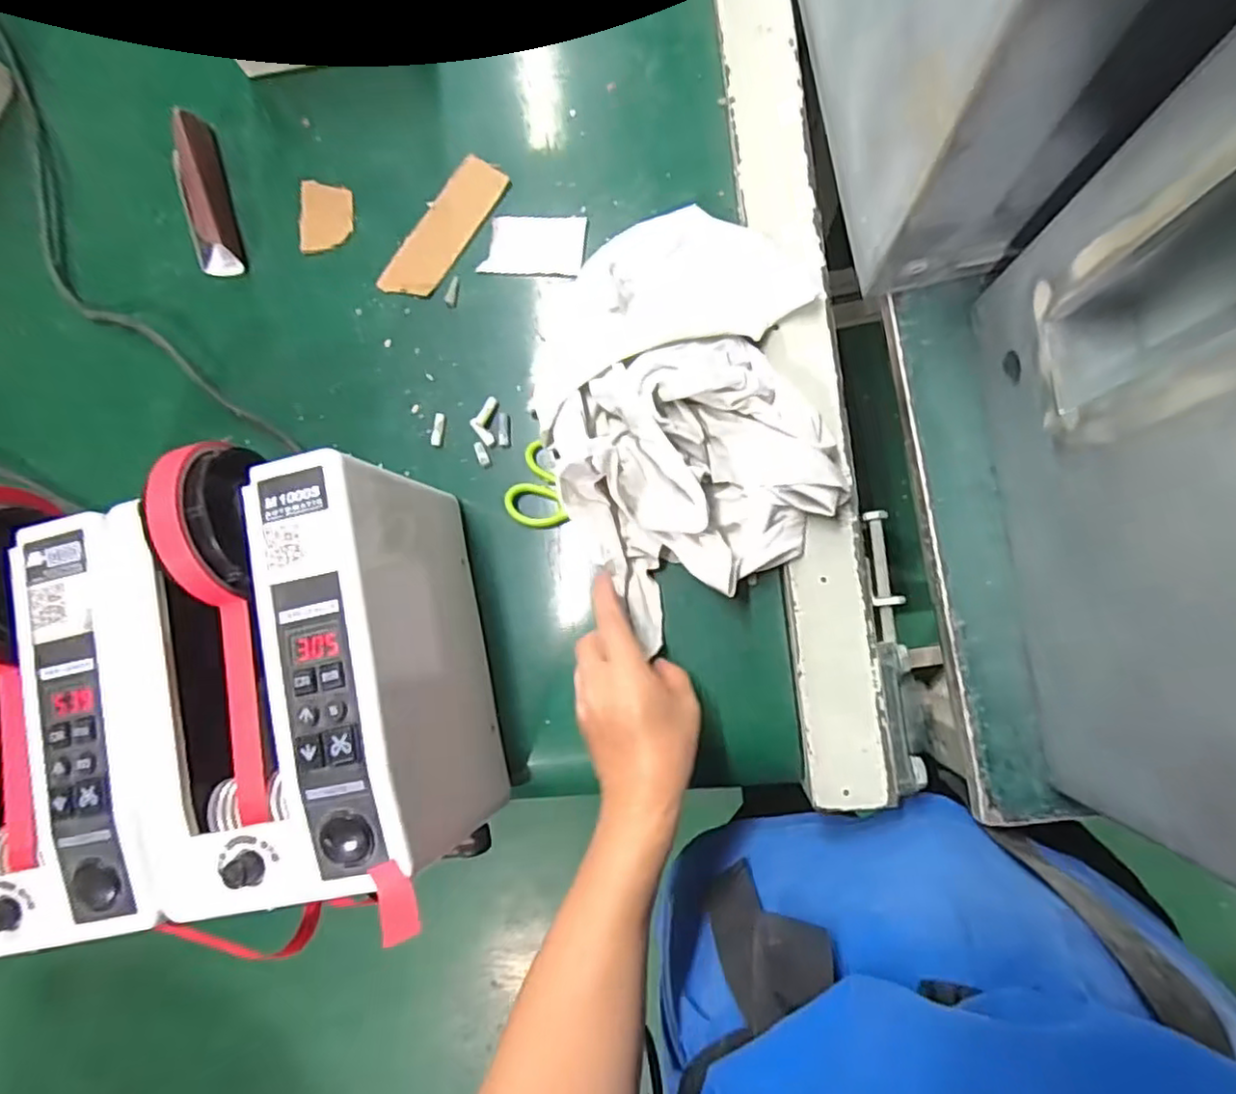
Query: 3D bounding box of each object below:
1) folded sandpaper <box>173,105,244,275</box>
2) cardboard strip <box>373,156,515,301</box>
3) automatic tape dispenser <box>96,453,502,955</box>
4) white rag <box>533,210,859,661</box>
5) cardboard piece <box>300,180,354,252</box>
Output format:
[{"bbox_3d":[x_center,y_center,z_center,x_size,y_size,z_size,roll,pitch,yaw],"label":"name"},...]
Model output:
[{"bbox_3d":[-0.311,-0.262,0.491,0.033,0.035,0.117,-15,84,8],"label":"folded sandpaper"},{"bbox_3d":[-0.126,-0.228,0.476,0.039,0.004,0.114,36,92,10],"label":"cardboard strip"},{"bbox_3d":[-0.167,0.066,0.381,0.136,0.157,0.237,-13,84,8],"label":"automatic tape dispenser"},{"bbox_3d":[0.040,-0.094,0.402,0.177,0.060,0.245,-16,83,7],"label":"white rag"},{"bbox_3d":[-0.216,-0.246,0.489,0.039,0.004,0.052,-2,89,0],"label":"cardboard piece"}]

